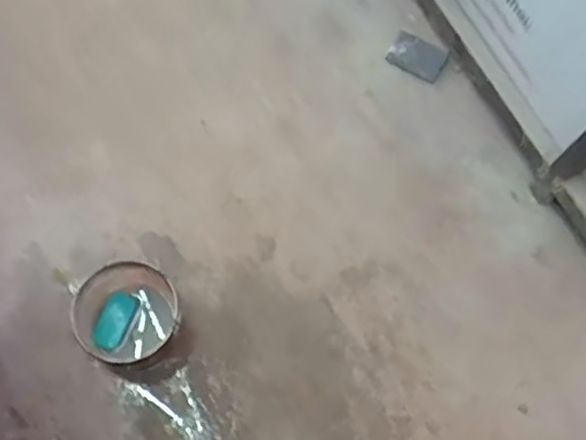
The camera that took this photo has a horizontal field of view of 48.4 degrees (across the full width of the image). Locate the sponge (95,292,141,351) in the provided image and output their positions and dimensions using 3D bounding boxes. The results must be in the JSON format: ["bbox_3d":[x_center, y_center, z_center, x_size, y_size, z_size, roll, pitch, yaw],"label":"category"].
[{"bbox_3d":[-0.357,0.202,1.313,0.062,0.031,0.116,27,70,6],"label":"sponge"}]

